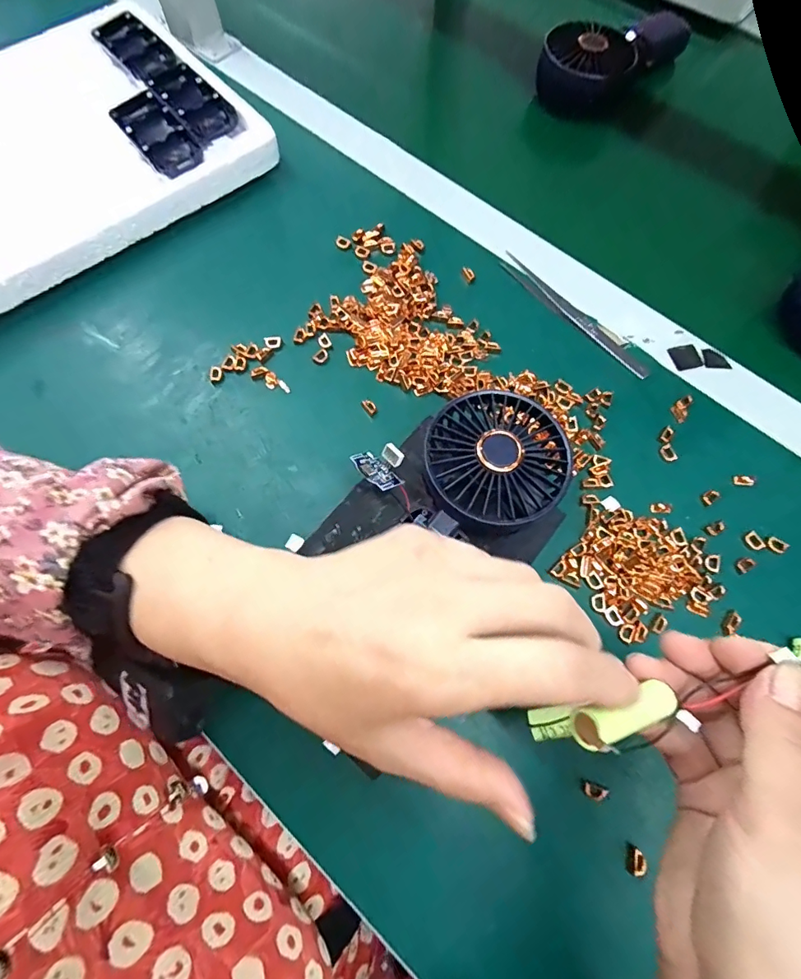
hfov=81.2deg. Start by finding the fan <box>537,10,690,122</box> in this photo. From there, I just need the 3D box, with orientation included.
[{"bbox_3d":[0.221,-0.438,0.468,0.183,0.051,0.074,-38,75,-13],"label":"fan"}]

